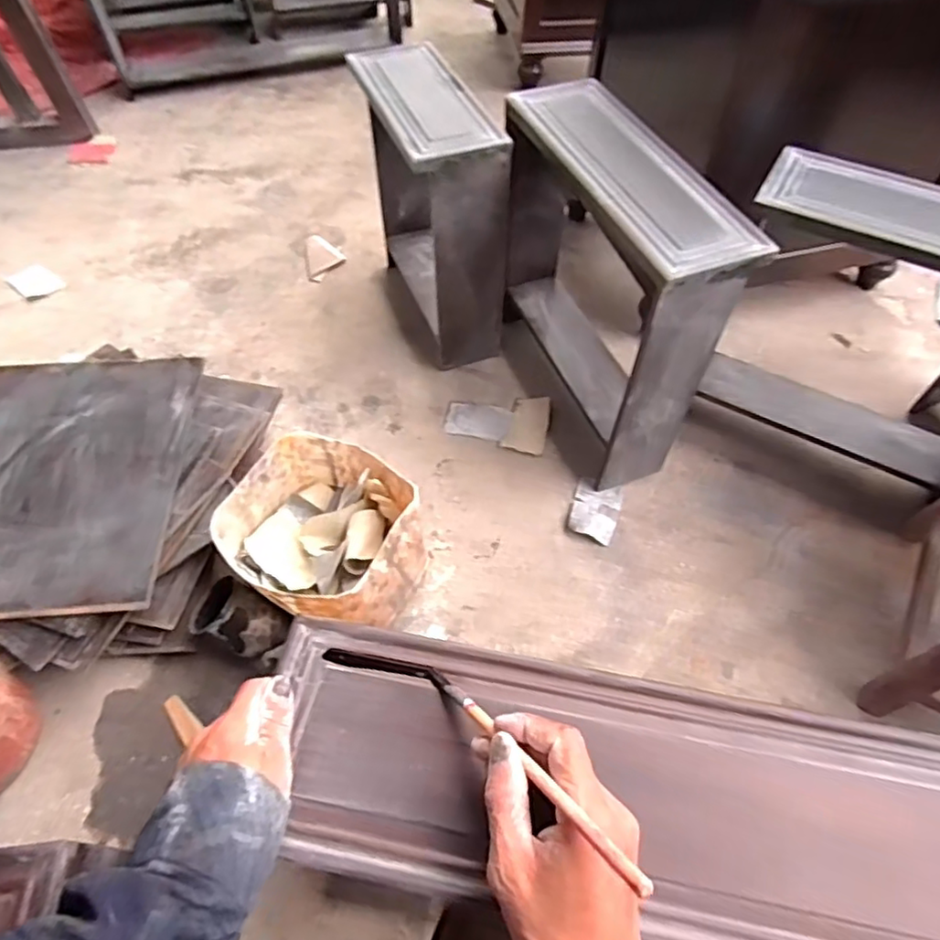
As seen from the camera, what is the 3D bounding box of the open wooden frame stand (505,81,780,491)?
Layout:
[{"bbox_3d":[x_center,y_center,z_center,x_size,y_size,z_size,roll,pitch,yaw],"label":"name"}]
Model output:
[{"bbox_3d":[0.190,-0.262,0.918,0.160,0.393,0.425,-18,57,-12],"label":"open wooden frame stand"}]

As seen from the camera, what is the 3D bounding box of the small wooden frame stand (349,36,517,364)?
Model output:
[{"bbox_3d":[-0.051,-0.425,1.023,0.146,0.350,0.344,-17,57,-12],"label":"small wooden frame stand"}]

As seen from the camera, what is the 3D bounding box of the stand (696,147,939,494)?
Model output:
[{"bbox_3d":[0.539,-0.162,0.824,0.401,0.372,0.142,35,62,22],"label":"stand"}]

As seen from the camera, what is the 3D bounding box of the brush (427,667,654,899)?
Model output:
[{"bbox_3d":[0.025,0.162,0.359,0.009,0.005,0.217,-36,24,-19],"label":"brush"}]

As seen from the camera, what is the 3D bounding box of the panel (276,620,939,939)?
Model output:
[{"bbox_3d":[0.227,0.228,0.387,0.715,0.024,0.153,10,58,7],"label":"panel"}]

